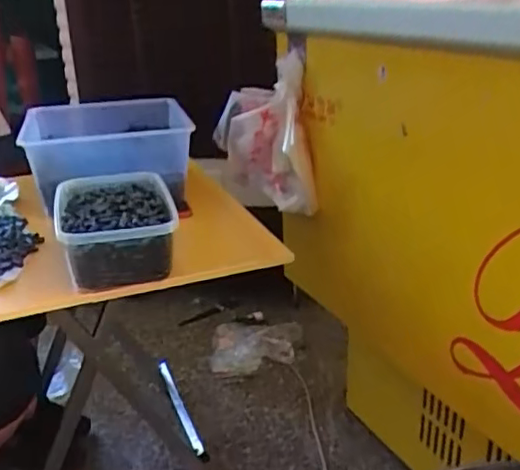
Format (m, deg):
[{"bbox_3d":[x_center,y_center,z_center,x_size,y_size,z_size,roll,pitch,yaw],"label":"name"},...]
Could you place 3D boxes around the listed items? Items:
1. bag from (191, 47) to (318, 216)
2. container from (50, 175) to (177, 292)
[{"bbox_3d":[0.003,-0.200,1.169,0.264,0.286,0.122,19,32,39],"label":"bag"},{"bbox_3d":[-0.216,-0.010,0.908,0.166,0.094,0.248,-9,25,-15],"label":"container"}]

